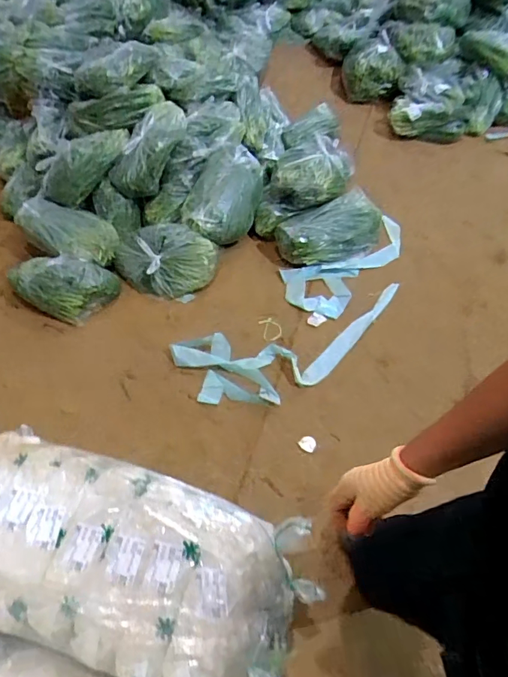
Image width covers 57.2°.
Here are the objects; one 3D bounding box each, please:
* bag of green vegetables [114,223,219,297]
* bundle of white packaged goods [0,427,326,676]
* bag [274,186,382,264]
[{"bbox_3d":[-0.352,-0.314,1.857,0.403,0.175,0.262,8,53,11],"label":"bag of green vegetables"},{"bbox_3d":[-0.266,0.380,0.824,0.669,0.142,0.315,12,54,14],"label":"bundle of white packaged goods"},{"bbox_3d":[0.321,-0.432,1.897,0.434,0.156,0.230,-25,54,-14],"label":"bag"}]

